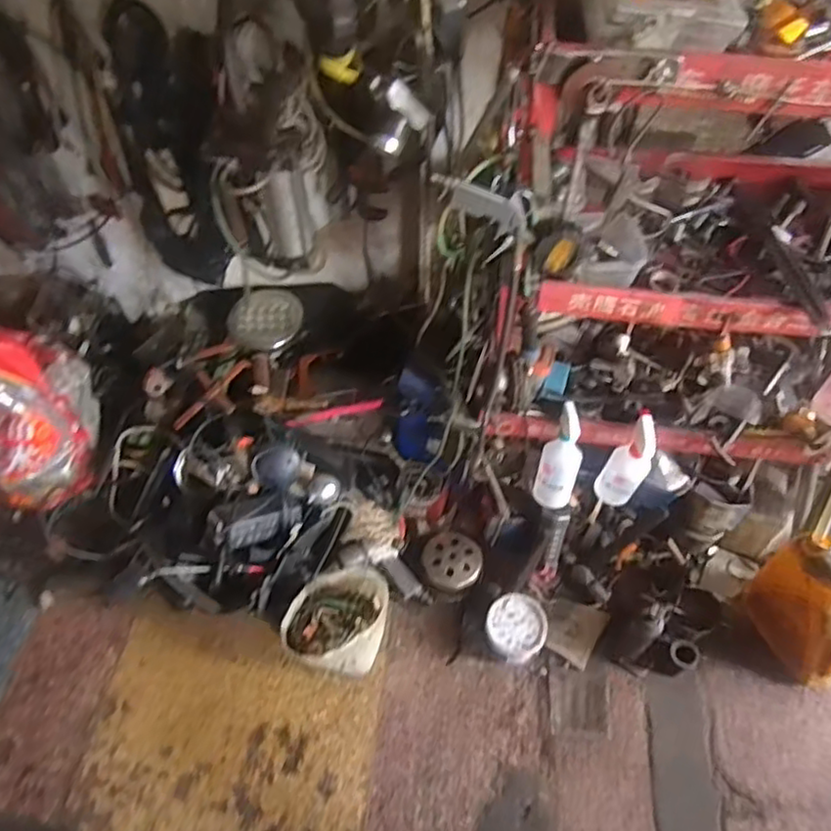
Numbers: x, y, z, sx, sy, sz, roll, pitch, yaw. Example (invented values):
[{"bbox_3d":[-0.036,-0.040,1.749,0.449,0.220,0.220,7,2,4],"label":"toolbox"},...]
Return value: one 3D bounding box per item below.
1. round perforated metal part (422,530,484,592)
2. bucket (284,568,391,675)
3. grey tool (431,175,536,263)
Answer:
[{"bbox_3d":[0.080,0.324,1.450,0.127,0.054,0.125,0,53,0],"label":"round perforated metal part"},{"bbox_3d":[-0.149,0.422,1.328,0.167,0.181,0.198,17,54,12],"label":"bucket"},{"bbox_3d":[0.088,-0.252,0.860,0.125,0.114,0.029,6,53,4],"label":"grey tool"}]

